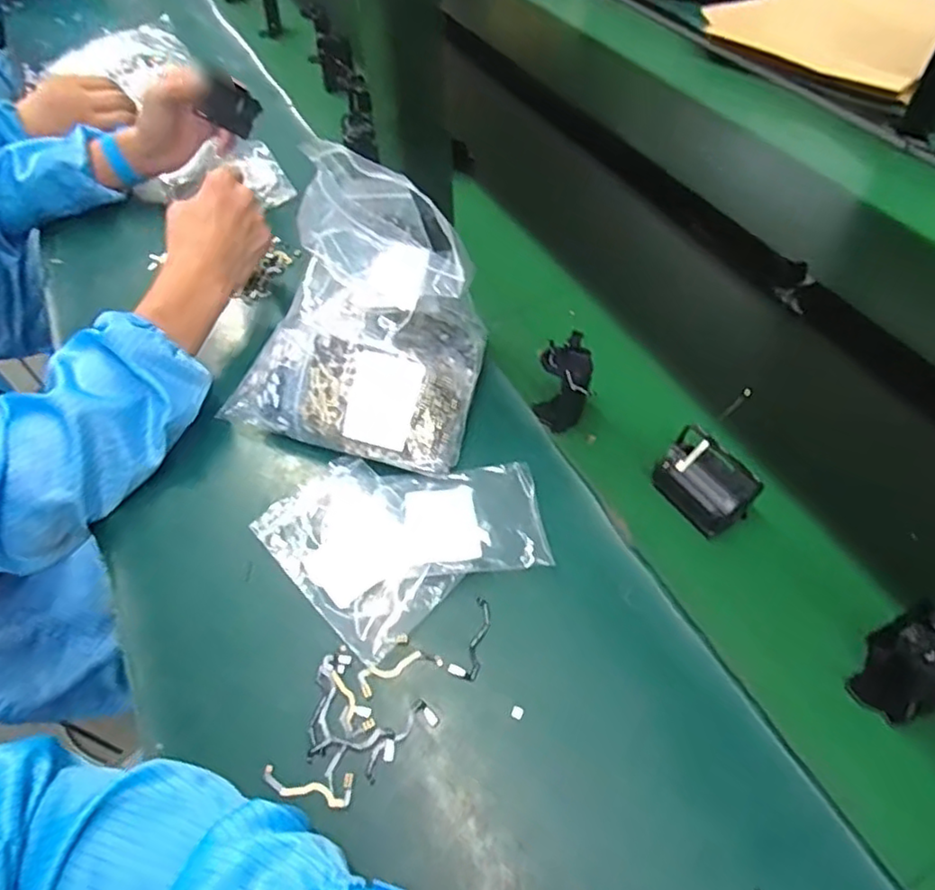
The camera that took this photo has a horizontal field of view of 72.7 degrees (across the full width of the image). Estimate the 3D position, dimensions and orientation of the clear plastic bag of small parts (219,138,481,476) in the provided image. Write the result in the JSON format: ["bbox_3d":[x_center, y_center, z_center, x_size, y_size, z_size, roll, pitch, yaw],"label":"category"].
[{"bbox_3d":[-0.083,-0.098,0.502,0.204,0.150,0.177,24,56,22],"label":"clear plastic bag of small parts"}]

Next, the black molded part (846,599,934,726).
[{"bbox_3d":[0.268,0.129,0.376,0.046,0.071,0.052,25,57,22],"label":"black molded part"}]

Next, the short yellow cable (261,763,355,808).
[{"bbox_3d":[-0.094,0.199,0.371,0.053,0.004,0.018,4,53,4],"label":"short yellow cable"}]

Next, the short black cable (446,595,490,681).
[{"bbox_3d":[0.006,0.128,0.419,0.019,0.004,0.053,19,55,15],"label":"short black cable"}]

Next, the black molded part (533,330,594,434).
[{"bbox_3d":[0.080,-0.051,0.517,0.041,0.063,0.058,11,52,12],"label":"black molded part"}]

